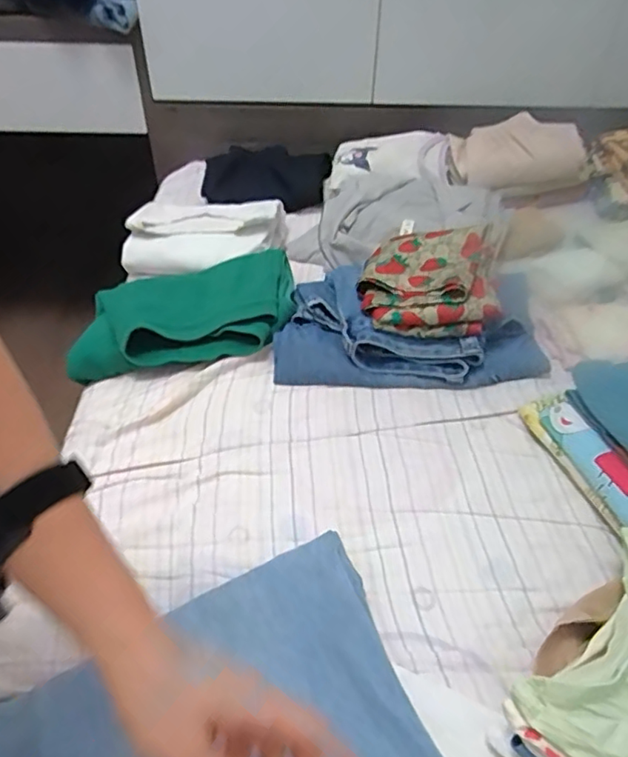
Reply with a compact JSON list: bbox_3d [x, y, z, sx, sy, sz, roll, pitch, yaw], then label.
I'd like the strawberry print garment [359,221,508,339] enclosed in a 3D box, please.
[{"bbox_3d":[0.150,-0.135,0.744,0.175,0.072,0.169,10,44,9],"label":"strawberry print garment"}]

